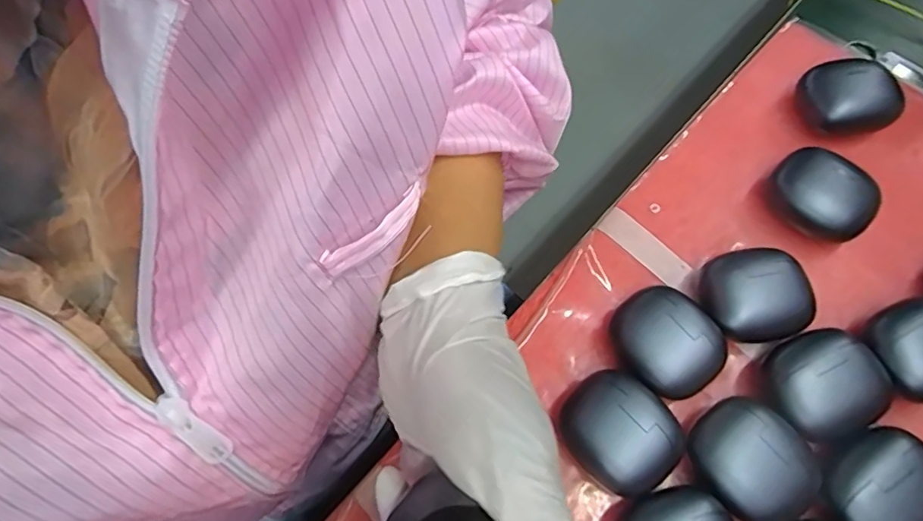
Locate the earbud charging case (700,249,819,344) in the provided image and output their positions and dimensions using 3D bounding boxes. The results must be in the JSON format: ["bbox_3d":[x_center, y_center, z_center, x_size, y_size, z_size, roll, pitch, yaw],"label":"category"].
[{"bbox_3d":[0.159,0.020,0.297,0.051,0.030,0.048,-8,66,0],"label":"earbud charging case"}]

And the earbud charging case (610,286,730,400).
[{"bbox_3d":[0.107,0.044,0.288,0.045,0.030,0.055,-35,69,-12],"label":"earbud charging case"}]

